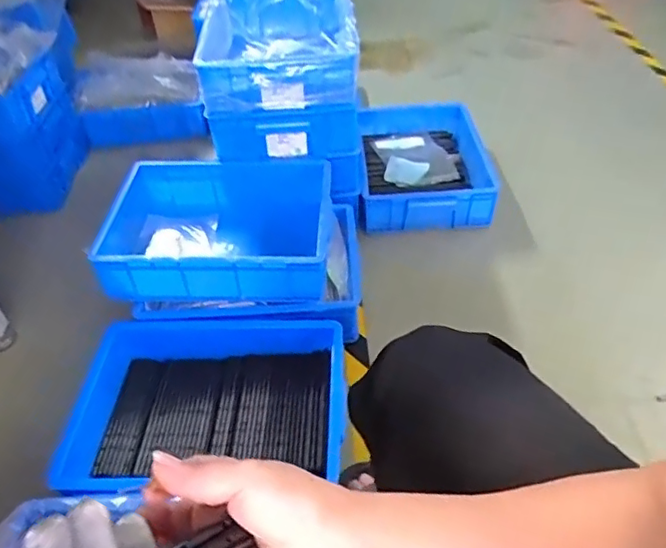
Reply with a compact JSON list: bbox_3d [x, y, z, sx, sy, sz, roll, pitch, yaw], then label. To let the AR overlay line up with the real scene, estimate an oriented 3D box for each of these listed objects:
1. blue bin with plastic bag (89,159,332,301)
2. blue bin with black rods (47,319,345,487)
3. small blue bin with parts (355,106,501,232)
[{"bbox_3d":[-0.214,-0.072,1.088,0.411,0.136,0.310,0,44,3],"label":"blue bin with plastic bag"},{"bbox_3d":[-0.193,0.214,0.925,0.423,0.105,0.296,-2,43,1],"label":"blue bin with black rods"},{"bbox_3d":[0.212,-0.279,1.409,0.308,0.109,0.443,-1,44,3],"label":"small blue bin with parts"}]

